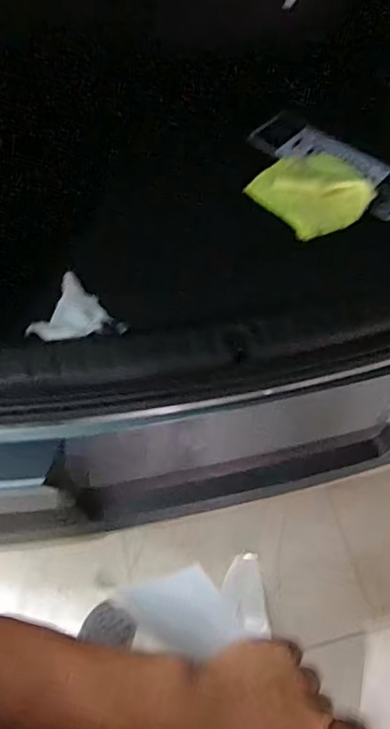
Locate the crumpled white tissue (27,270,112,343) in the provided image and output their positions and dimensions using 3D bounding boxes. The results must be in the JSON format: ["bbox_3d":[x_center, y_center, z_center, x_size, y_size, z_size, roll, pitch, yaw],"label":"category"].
[{"bbox_3d":[-0.205,-0.089,0.889,0.118,0.018,0.142,21,59,8],"label":"crumpled white tissue"}]

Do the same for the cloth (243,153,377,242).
[{"bbox_3d":[0.240,-0.359,1.053,0.215,0.063,0.199,-22,63,-17],"label":"cloth"}]

